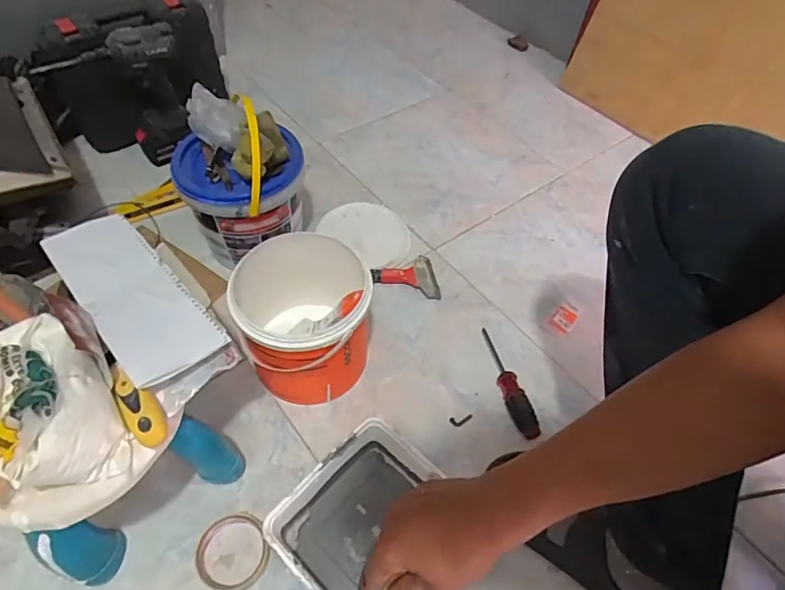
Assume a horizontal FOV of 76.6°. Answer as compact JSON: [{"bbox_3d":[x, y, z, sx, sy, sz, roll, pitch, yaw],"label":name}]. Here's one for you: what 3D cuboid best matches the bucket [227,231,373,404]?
[{"bbox_3d":[-0.122,0.038,0.716,0.176,0.193,0.181,2,53,-3],"label":"bucket"}]

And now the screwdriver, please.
[{"bbox_3d":[0.172,0.129,0.765,0.033,0.037,0.195,-11,54,-12],"label":"screwdriver"}]

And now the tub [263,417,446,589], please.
[{"bbox_3d":[-0.025,0.284,0.613,0.188,0.070,0.196,35,58,21],"label":"tub"}]

